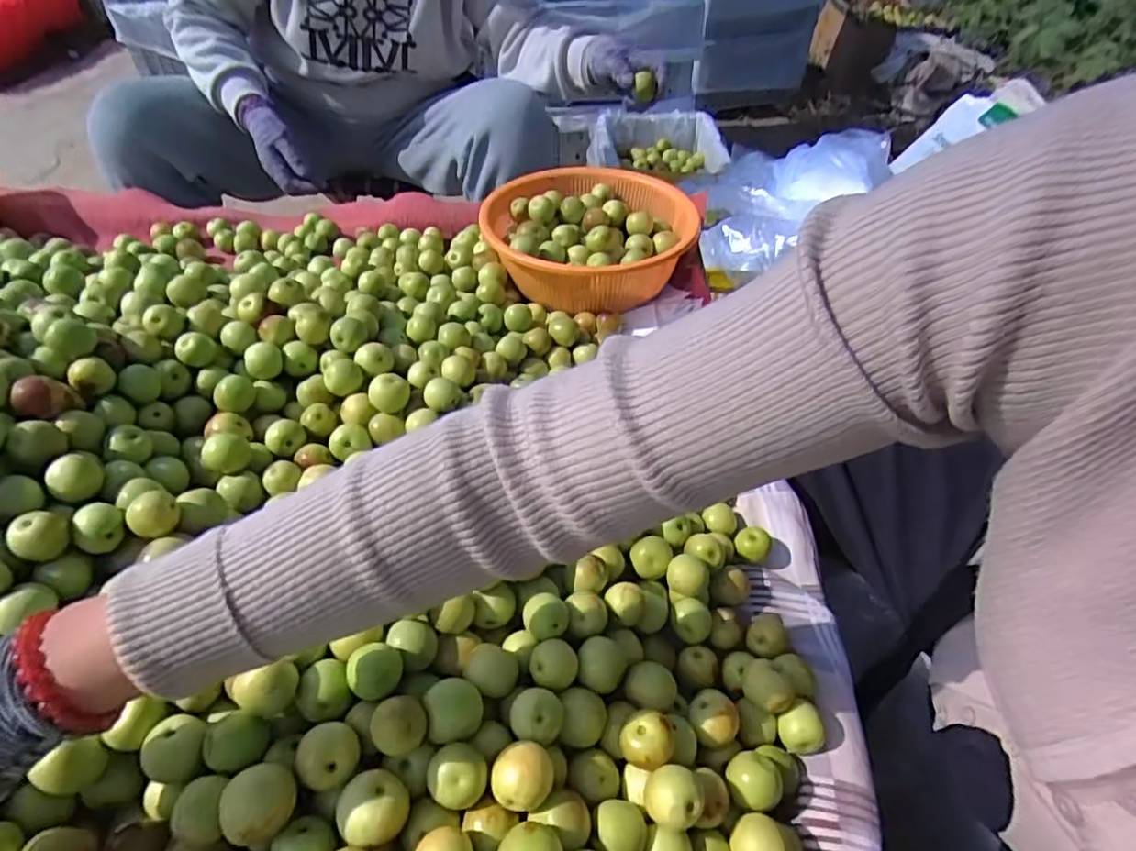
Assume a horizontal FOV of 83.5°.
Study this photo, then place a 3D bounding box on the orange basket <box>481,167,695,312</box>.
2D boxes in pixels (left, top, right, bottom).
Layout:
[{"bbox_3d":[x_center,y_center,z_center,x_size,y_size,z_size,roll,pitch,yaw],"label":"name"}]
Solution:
[{"bbox_3d":[0.025,-0.231,0.791,0.249,0.083,0.225,17,48,16],"label":"orange basket"}]

